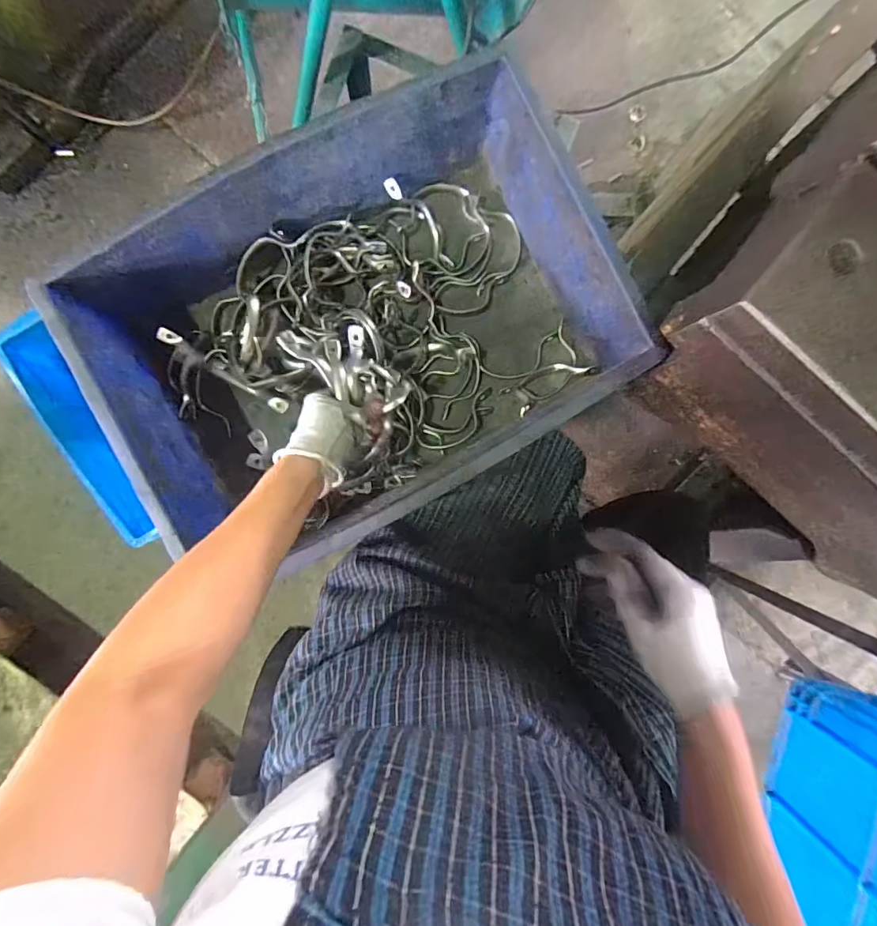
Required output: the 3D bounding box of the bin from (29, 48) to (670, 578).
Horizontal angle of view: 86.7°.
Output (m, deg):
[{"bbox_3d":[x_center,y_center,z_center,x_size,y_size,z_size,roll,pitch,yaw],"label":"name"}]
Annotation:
[{"bbox_3d":[-0.081,-0.138,0.522,0.501,0.170,0.361,-28,93,-4],"label":"bin"}]

